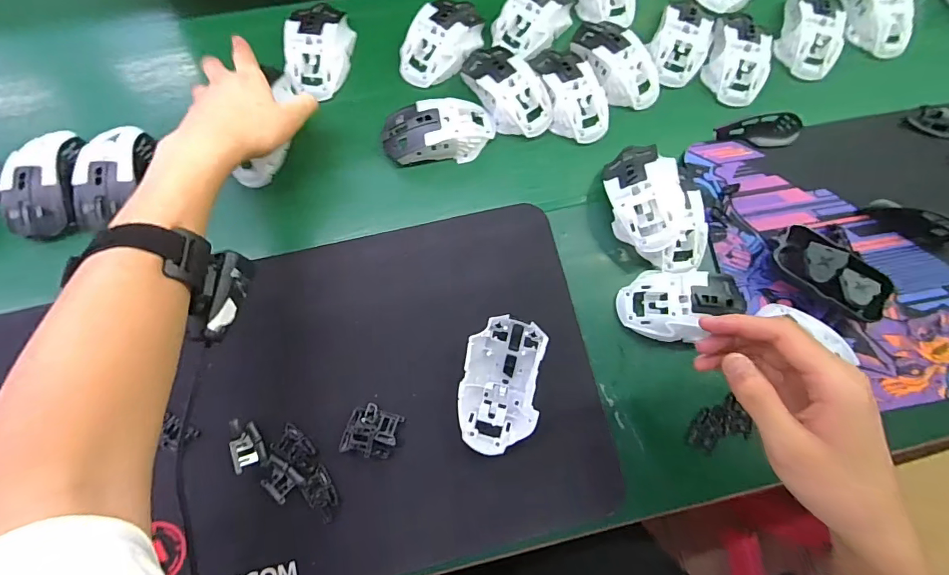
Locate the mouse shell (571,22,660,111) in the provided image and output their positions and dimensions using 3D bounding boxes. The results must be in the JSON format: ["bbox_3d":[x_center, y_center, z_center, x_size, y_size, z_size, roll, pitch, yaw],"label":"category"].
[{"bbox_3d":[0.162,-0.252,0.495,0.060,0.031,0.111,-32,78,-10],"label":"mouse shell"}]

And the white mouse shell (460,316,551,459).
[{"bbox_3d":[0.022,0.087,0.399,0.065,0.045,0.111,8,75,0],"label":"white mouse shell"}]

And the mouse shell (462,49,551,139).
[{"bbox_3d":[0.038,-0.216,0.480,0.062,0.035,0.116,-29,78,-9],"label":"mouse shell"}]

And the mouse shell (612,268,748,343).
[{"bbox_3d":[0.199,0.016,0.421,0.118,0.034,0.066,0,75,-2],"label":"mouse shell"}]

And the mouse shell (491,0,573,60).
[{"bbox_3d":[0.073,-0.311,0.511,0.061,0.032,0.116,39,77,8],"label":"mouse shell"}]

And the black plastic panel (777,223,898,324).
[{"bbox_3d":[0.340,-0.012,0.432,0.111,0.028,0.047,37,77,7],"label":"black plastic panel"}]

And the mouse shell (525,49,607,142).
[{"bbox_3d":[0.105,-0.214,0.484,0.061,0.030,0.116,-16,76,-6],"label":"mouse shell"}]

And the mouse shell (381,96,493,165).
[{"bbox_3d":[-0.037,-0.163,0.468,0.114,0.034,0.056,-4,75,-3],"label":"mouse shell"}]

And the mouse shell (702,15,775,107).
[{"bbox_3d":[0.295,-0.259,0.500,0.059,0.030,0.096,14,75,2],"label":"mouse shell"}]

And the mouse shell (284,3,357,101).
[{"bbox_3d":[-0.168,-0.262,0.491,0.060,0.035,0.114,5,75,-1],"label":"mouse shell"}]

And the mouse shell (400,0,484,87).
[{"bbox_3d":[-0.034,-0.275,0.499,0.064,0.032,0.113,35,77,7],"label":"mouse shell"}]

